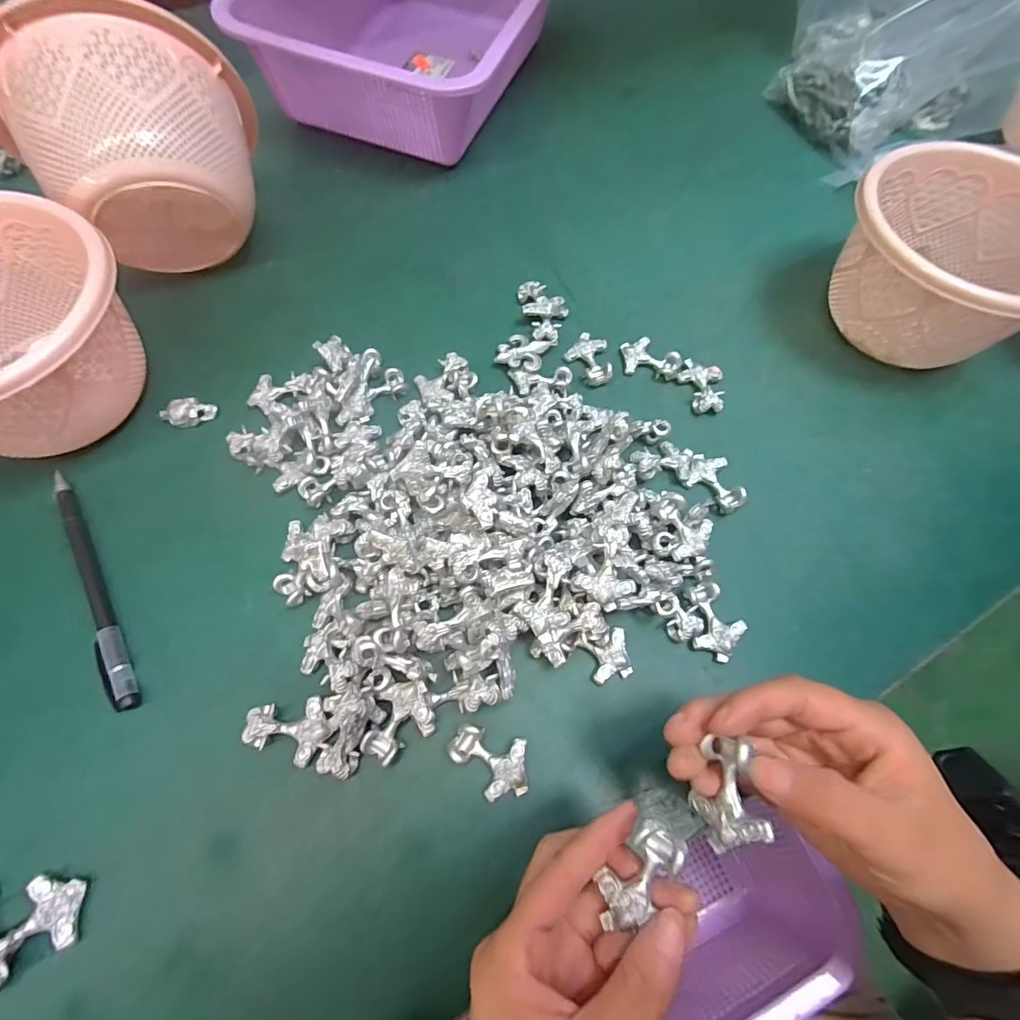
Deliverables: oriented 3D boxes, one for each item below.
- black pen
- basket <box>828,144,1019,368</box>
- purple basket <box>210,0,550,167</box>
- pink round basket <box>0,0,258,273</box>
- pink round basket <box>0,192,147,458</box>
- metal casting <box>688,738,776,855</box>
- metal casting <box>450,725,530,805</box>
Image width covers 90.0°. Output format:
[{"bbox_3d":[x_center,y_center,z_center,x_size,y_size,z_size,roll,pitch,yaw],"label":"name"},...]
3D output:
[{"bbox_3d":[-0.231,0.040,0.281,0.011,0.010,0.150,-29,71,-14],"label":"black pen"},{"bbox_3d":[0.292,-0.162,0.352,0.139,0.095,0.132,1,66,-3],"label":"basket"},{"bbox_3d":[-0.082,-0.440,0.464,0.229,0.084,0.282,14,66,3],"label":"purple basket"},{"bbox_3d":[-0.230,-0.222,0.331,0.144,0.138,0.078,-24,70,-13],"label":"pink round basket"},{"bbox_3d":[-0.291,-0.098,0.292,0.139,0.077,0.141,1,66,-3],"label":"pink round basket"},{"bbox_3d":[0.080,0.105,0.188,0.017,0.025,0.035,-4,67,-5],"label":"metal casting"},{"bbox_3d":[-0.010,0.125,0.251,0.040,0.011,0.029,15,66,3],"label":"metal casting"}]

